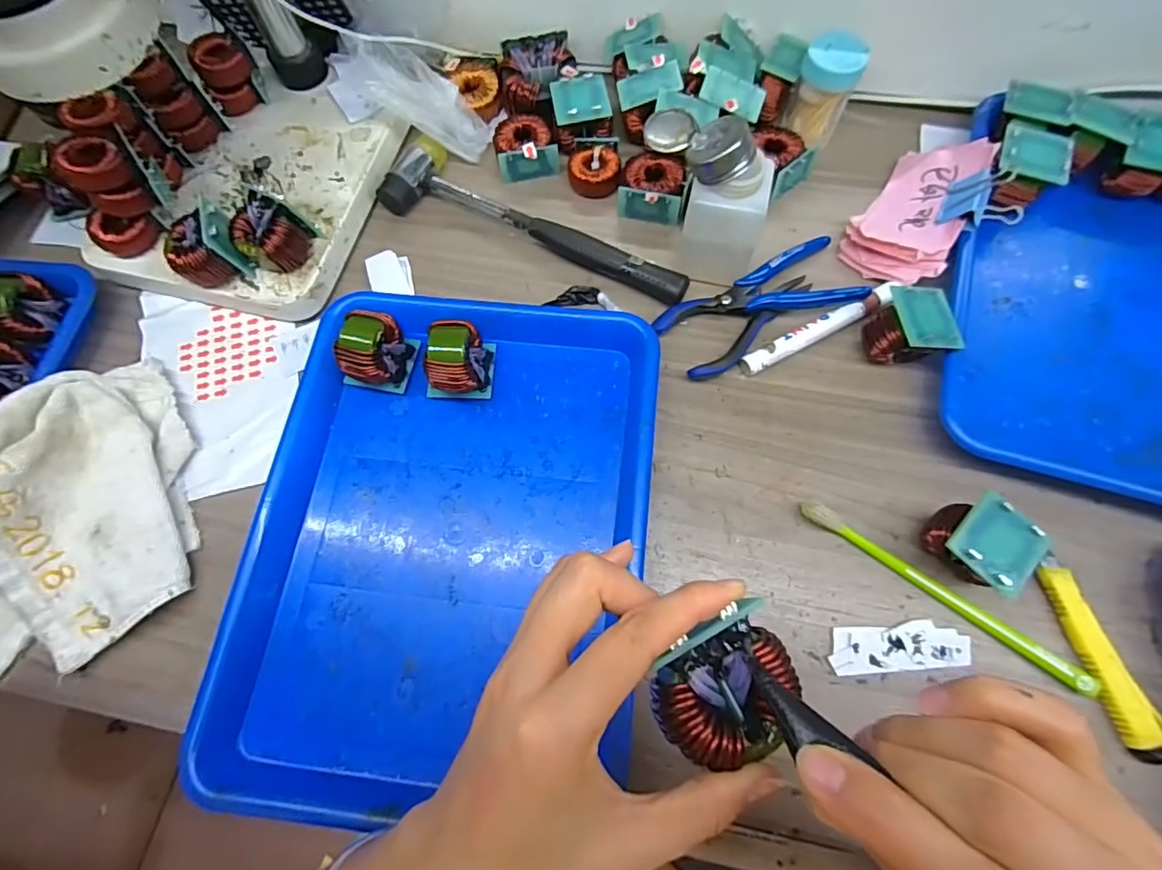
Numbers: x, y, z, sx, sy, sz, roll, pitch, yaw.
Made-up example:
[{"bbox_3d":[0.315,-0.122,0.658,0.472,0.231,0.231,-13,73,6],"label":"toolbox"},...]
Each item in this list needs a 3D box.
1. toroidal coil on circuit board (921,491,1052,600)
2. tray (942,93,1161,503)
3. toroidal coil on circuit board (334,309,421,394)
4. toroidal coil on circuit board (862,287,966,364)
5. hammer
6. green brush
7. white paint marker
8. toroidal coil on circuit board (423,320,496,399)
[{"bbox_3d":[0.234,0.068,0.322,0.050,0.048,0.049,-43,75,-12],"label":"toroidal coil on circuit board"},{"bbox_3d":[0.392,-0.082,0.378,0.245,0.030,0.277,18,72,8],"label":"tray"},{"bbox_3d":[-0.147,-0.059,0.375,0.046,0.050,0.046,13,71,13],"label":"toroidal coil on circuit board"},{"bbox_3d":[0.227,-0.078,0.372,0.052,0.043,0.055,-4,70,1],"label":"toroidal coil on circuit board"},{"bbox_3d":[-0.035,-0.175,0.431,0.263,0.027,0.066,22,73,9],"label":"hammer"},{"bbox_3d":[0.221,0.098,0.329,0.184,0.014,0.012,34,75,13],"label":"green brush"},{"bbox_3d":[0.178,-0.079,0.394,0.130,0.011,0.015,-27,72,-7],"label":"white paint marker"},{"bbox_3d":[-0.088,-0.053,0.376,0.044,0.047,0.043,0,71,2],"label":"toroidal coil on circuit board"}]

